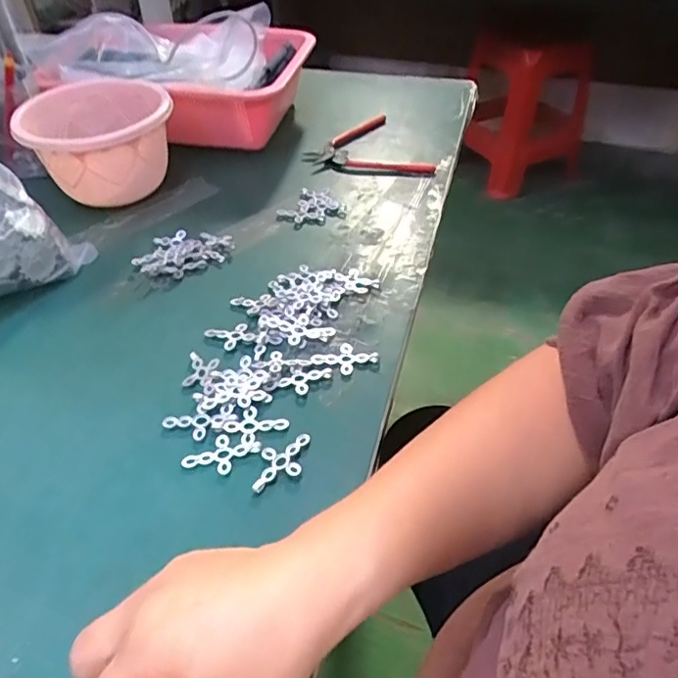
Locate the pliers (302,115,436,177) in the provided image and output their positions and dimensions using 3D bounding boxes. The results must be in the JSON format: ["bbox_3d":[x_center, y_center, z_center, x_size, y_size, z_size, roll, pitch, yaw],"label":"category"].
[{"bbox_3d":[0.036,-0.227,0.654,0.144,0.018,0.116,3,44,3],"label":"pliers"}]

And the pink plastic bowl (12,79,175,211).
[{"bbox_3d":[-0.238,-0.198,0.576,0.134,0.090,0.127,-12,45,-11],"label":"pink plastic bowl"}]

